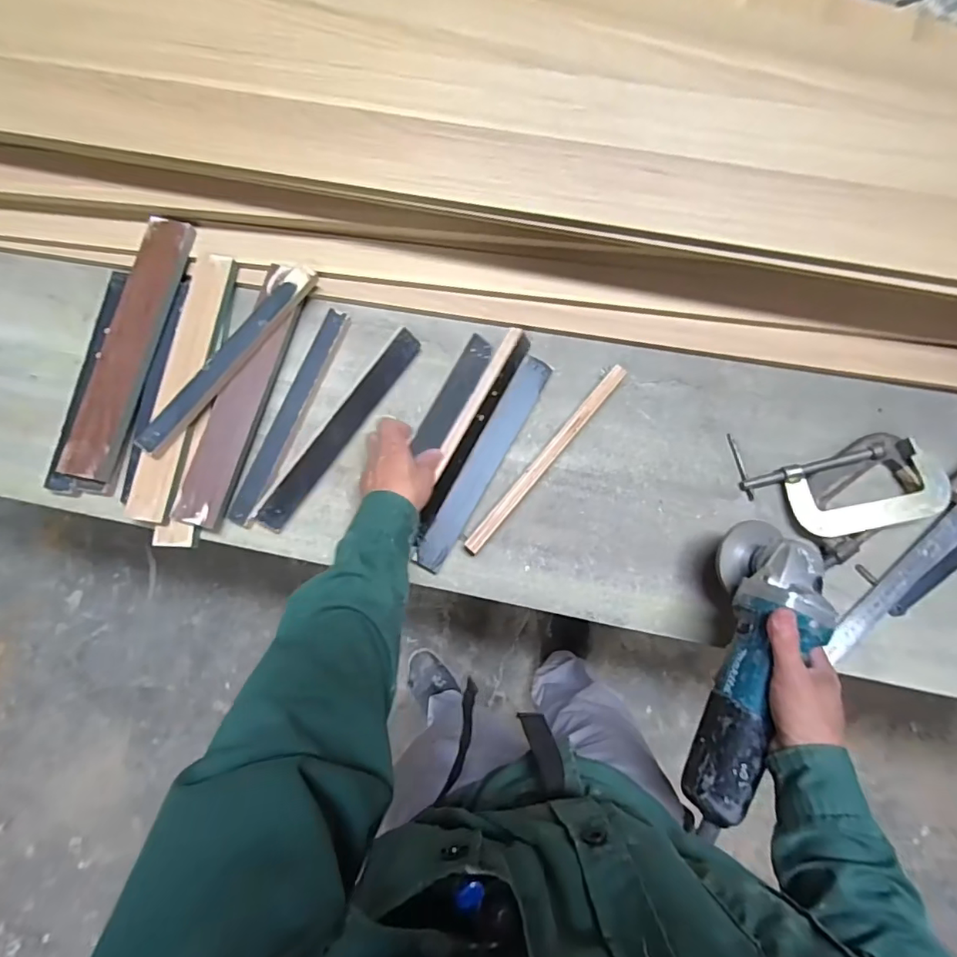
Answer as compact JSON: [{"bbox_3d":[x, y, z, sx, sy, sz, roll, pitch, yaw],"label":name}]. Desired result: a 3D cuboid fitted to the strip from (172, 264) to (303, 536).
[{"bbox_3d":[-0.291,-0.097,0.643,0.063,0.014,0.316,16,78,-13],"label":"strip"}]

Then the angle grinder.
[{"bbox_3d":[0.268,0.175,0.497,0.077,0.085,0.287,21,75,2],"label":"angle grinder"}]

